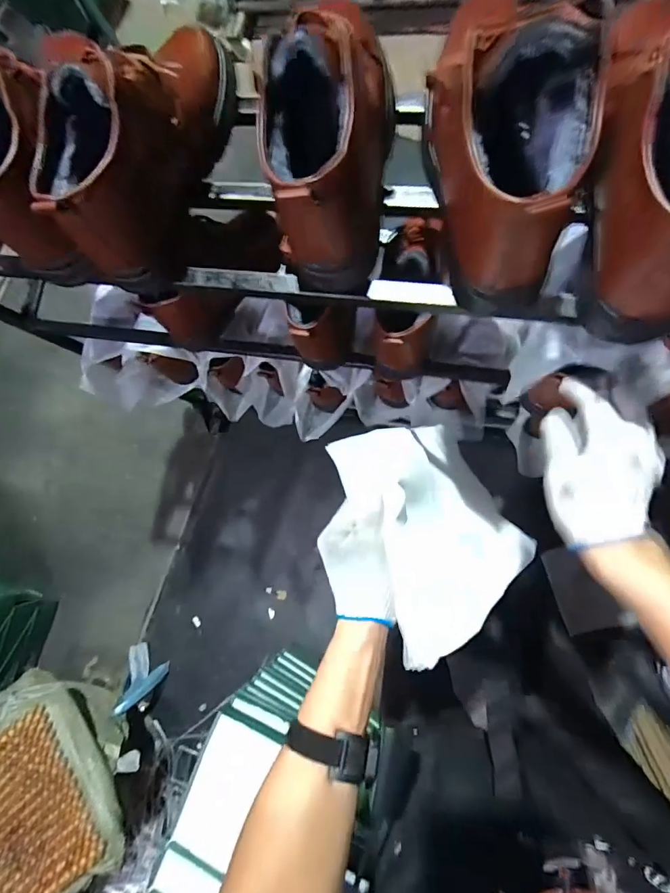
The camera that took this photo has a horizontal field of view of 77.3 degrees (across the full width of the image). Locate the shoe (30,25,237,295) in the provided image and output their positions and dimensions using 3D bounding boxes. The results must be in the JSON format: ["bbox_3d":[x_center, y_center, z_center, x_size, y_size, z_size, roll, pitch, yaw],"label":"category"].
[{"bbox_3d":[-0.199,-0.311,0.410,0.101,0.132,0.265,17,84,8],"label":"shoe"}]

